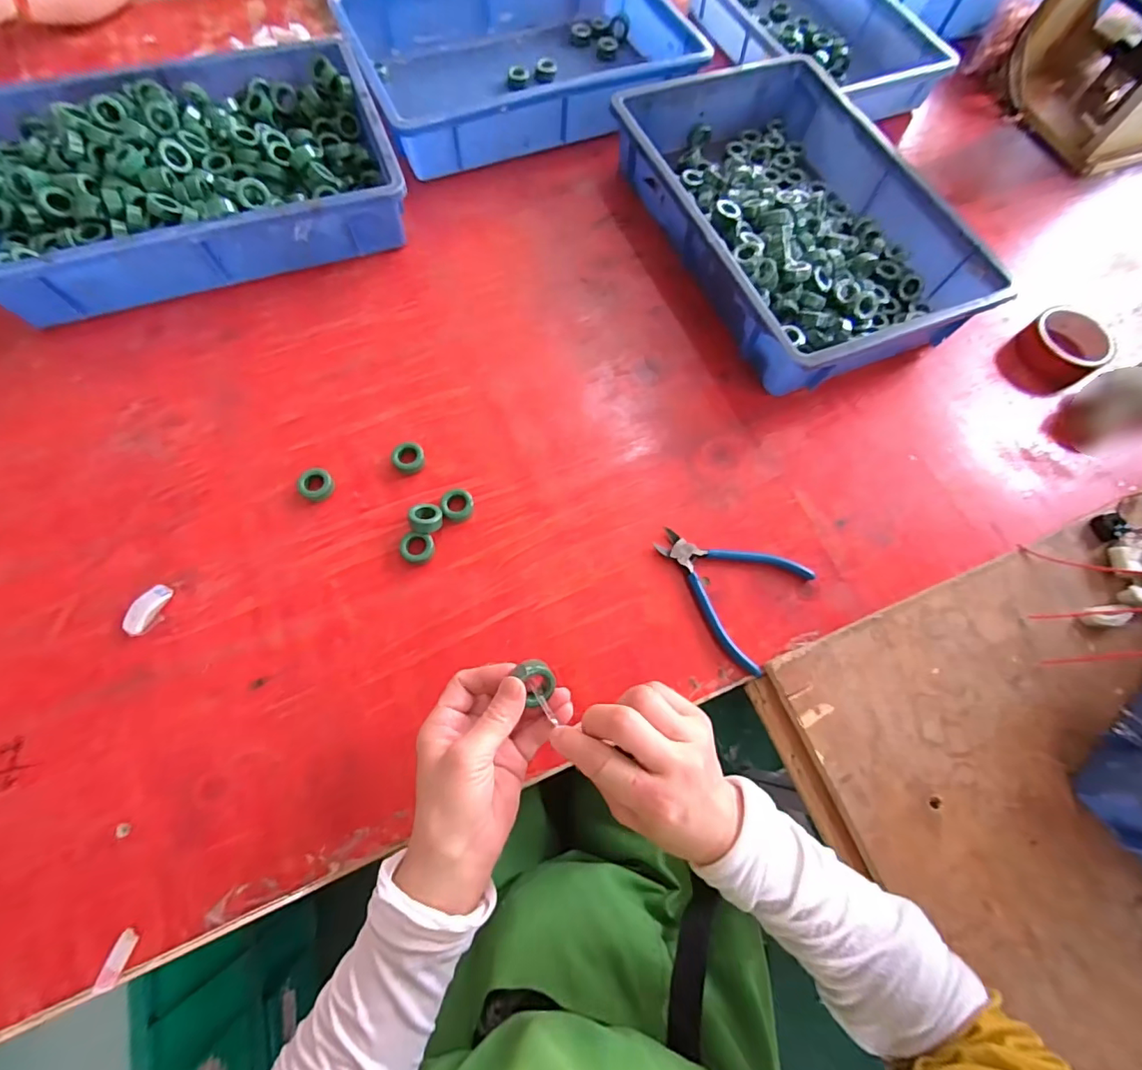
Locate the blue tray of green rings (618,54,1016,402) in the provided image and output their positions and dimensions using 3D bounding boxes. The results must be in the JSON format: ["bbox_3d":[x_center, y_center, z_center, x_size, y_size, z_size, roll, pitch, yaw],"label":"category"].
[{"bbox_3d":[0.260,-0.381,0.605,0.280,0.076,0.433,-22,72,-11],"label":"blue tray of green rings"}]

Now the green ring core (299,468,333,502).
[{"bbox_3d":[-0.246,-0.049,0.485,0.035,0.010,0.030,42,73,12],"label":"green ring core"}]

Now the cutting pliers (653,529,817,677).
[{"bbox_3d":[0.145,0.042,0.476,0.137,0.009,0.114,36,72,10],"label":"cutting pliers"}]

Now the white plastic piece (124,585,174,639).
[{"bbox_3d":[-0.369,0.064,0.438,0.018,0.012,0.045,23,70,6],"label":"white plastic piece"}]

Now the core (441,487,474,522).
[{"bbox_3d":[-0.109,-0.028,0.485,0.029,0.013,0.029,1,69,-3],"label":"core"}]

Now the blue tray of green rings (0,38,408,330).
[{"bbox_3d":[-0.434,-0.415,0.578,0.432,0.079,0.301,-21,72,-10],"label":"blue tray of green rings"}]

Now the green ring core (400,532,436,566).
[{"bbox_3d":[-0.143,0.012,0.469,0.031,0.010,0.029,2,69,-2],"label":"green ring core"}]

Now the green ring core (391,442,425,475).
[{"bbox_3d":[-0.162,-0.077,0.504,0.031,0.014,0.030,1,69,-3],"label":"green ring core"}]

